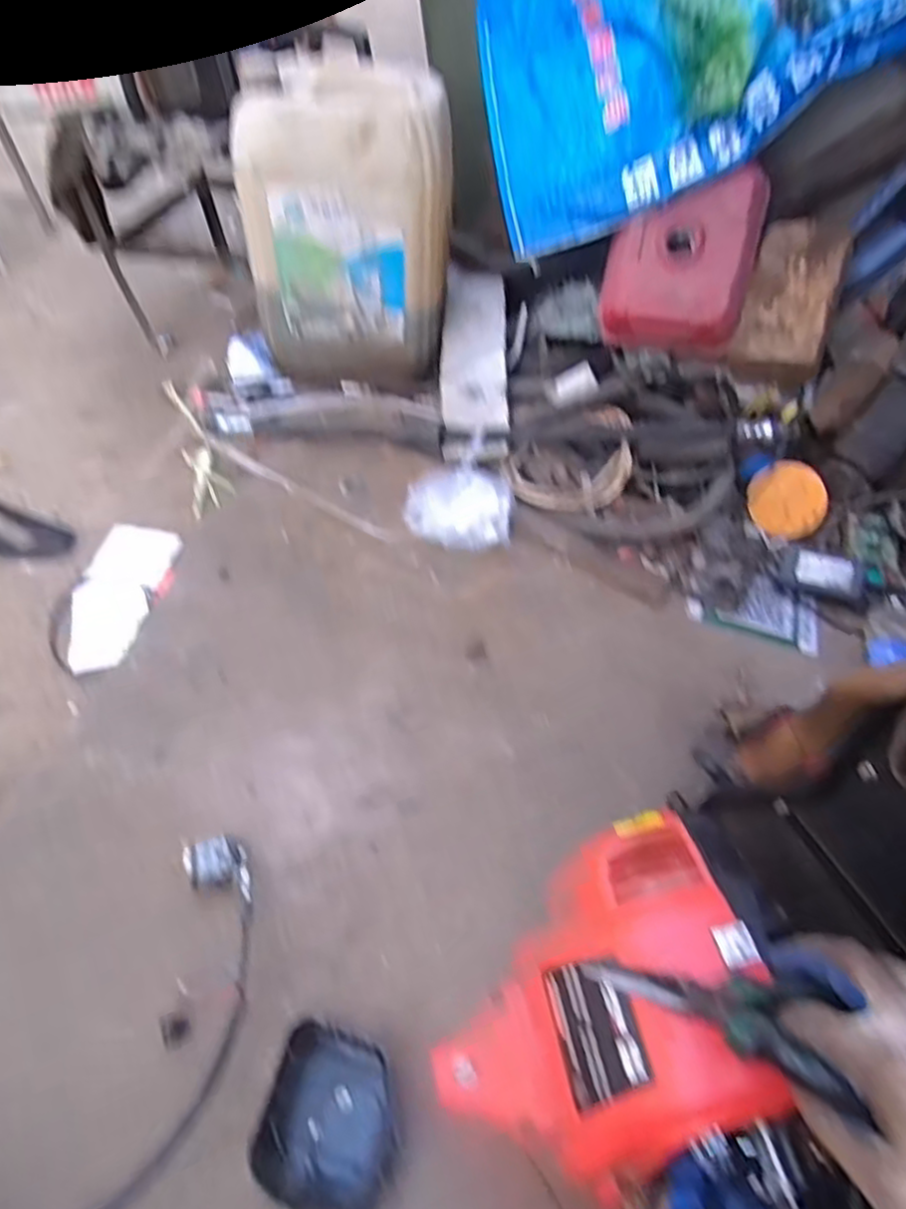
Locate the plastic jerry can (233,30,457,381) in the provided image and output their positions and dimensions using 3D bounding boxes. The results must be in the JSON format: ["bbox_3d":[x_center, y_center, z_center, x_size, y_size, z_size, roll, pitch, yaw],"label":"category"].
[{"bbox_3d":[-0.142,-0.520,1.015,0.271,0.365,0.187,10,53,-1],"label":"plastic jerry can"}]

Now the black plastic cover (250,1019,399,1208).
[{"bbox_3d":[-0.095,0.407,0.569,0.103,0.021,0.115,13,53,4],"label":"black plastic cover"}]

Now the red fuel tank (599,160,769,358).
[{"bbox_3d":[0.310,-0.465,0.977,0.191,0.224,0.067,13,9,13],"label":"red fuel tank"}]

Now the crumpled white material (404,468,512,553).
[{"bbox_3d":[0.007,-0.127,0.948,0.139,0.079,0.094,9,53,-2],"label":"crumpled white material"}]

